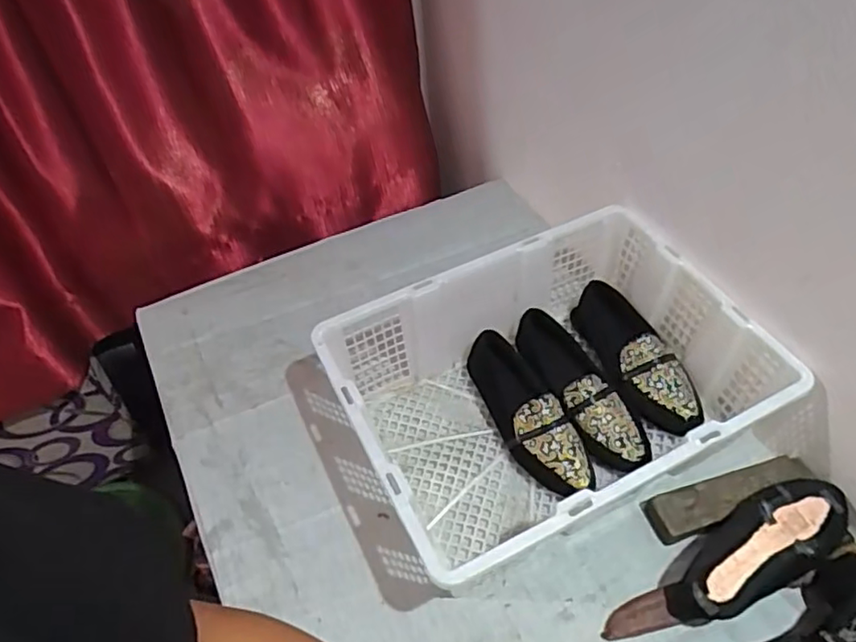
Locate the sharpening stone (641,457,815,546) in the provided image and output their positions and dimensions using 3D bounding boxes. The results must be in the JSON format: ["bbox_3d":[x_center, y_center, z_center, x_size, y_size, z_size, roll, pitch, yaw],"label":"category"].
[{"bbox_3d":[0.363,0.213,0.744,0.201,0.032,0.056,-12,51,-7],"label":"sharpening stone"}]

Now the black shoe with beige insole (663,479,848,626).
[{"bbox_3d":[0.369,0.252,0.694,0.242,0.064,0.089,-25,54,-17],"label":"black shoe with beige insole"}]

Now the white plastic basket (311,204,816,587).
[{"bbox_3d":[0.148,0.086,0.778,0.467,0.161,0.347,-21,53,-14],"label":"white plastic basket"}]

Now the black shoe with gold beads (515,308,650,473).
[{"bbox_3d":[0.210,0.093,0.844,0.094,0.092,0.255,-18,52,-12],"label":"black shoe with gold beads"}]

